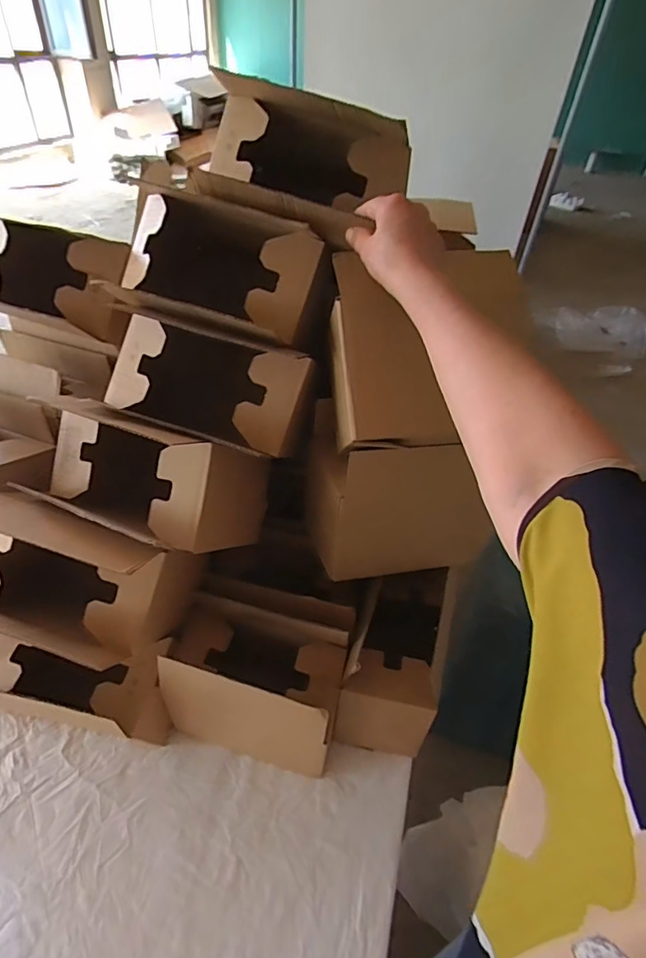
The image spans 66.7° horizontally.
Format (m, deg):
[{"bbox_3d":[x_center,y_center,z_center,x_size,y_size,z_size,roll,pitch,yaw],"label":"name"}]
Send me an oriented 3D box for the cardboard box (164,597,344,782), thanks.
[{"bbox_3d":[-0.090,0.291,0.700,0.230,0.213,0.138,14,43,10],"label":"cardboard box"}]

